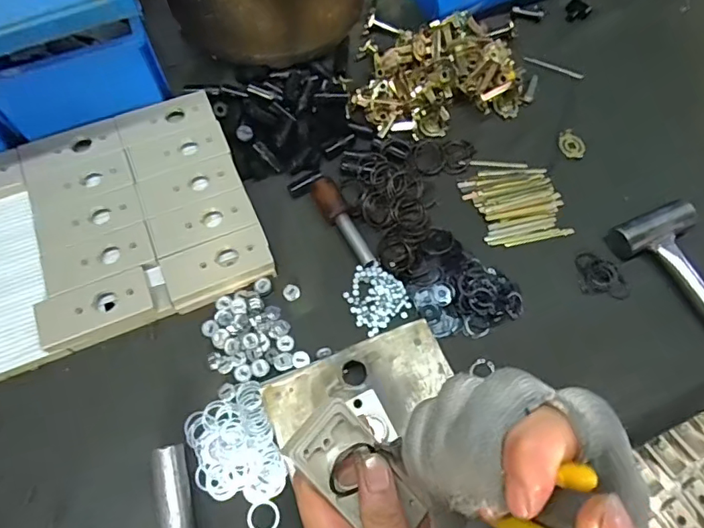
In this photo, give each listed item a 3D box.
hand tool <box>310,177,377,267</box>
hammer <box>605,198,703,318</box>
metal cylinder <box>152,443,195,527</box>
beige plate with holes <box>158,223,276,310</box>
[{"bbox_3d":[-0.010,-0.040,0.482,0.023,0.020,0.097,-25,71,-11],"label":"hand tool"},{"bbox_3d":[0.310,0.029,0.455,0.073,0.030,0.175,-22,70,-10],"label":"hammer"},{"bbox_3d":[-0.130,0.183,0.381,0.021,0.026,0.091,-14,69,-7],"label":"metal cylinder"},{"bbox_3d":[-0.119,0.001,0.460,0.092,0.022,0.044,-22,70,-10],"label":"beige plate with holes"}]

